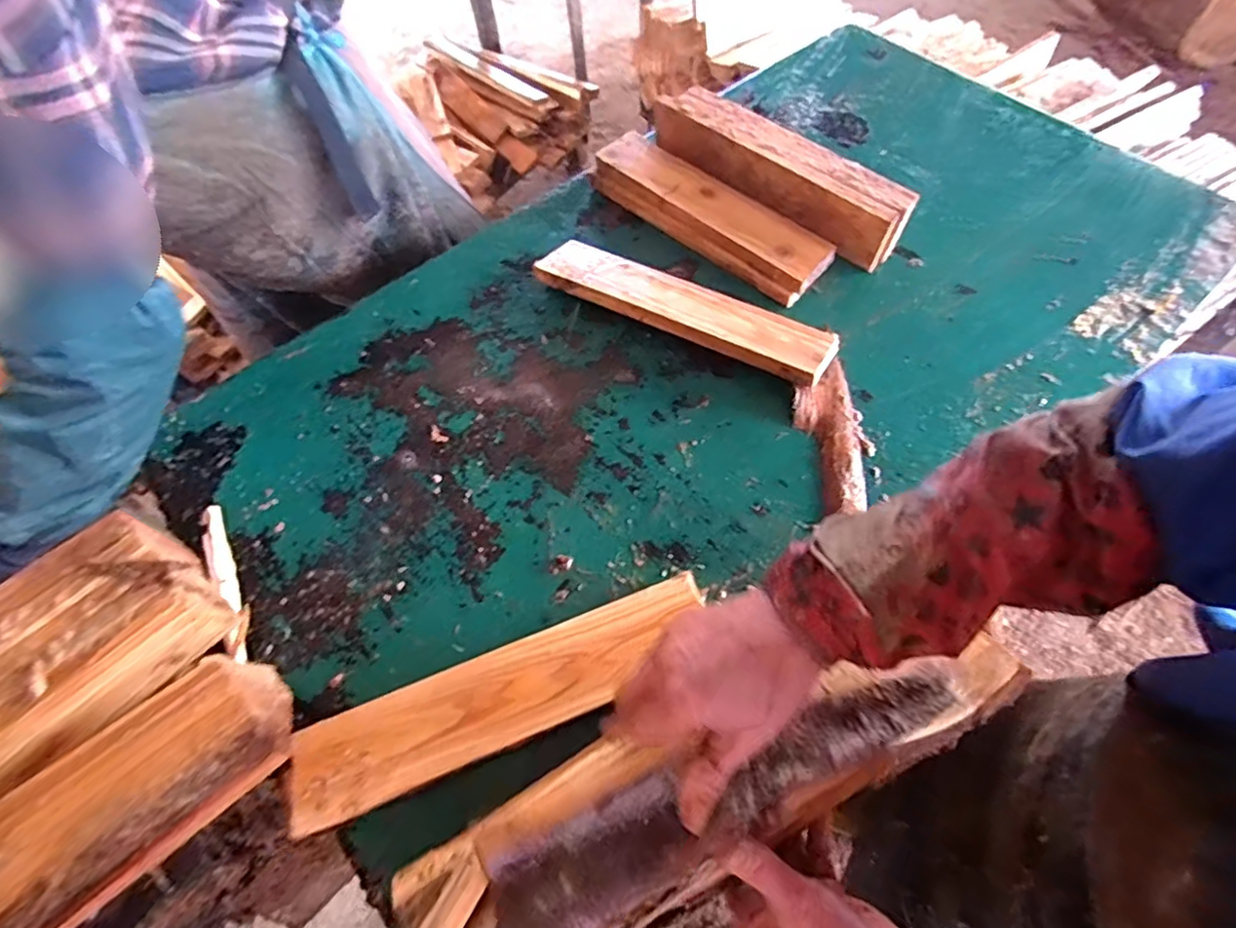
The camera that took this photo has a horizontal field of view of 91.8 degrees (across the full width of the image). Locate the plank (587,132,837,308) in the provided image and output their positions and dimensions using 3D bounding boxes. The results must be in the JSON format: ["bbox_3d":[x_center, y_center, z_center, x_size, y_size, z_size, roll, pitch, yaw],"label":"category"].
[{"bbox_3d":[0.111,-0.313,0.752,0.329,0.045,0.088,40,71,21],"label":"plank"}]

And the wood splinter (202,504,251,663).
[{"bbox_3d":[-0.355,0.103,0.544,0.018,0.016,0.160,-26,62,-11],"label":"wood splinter"}]

